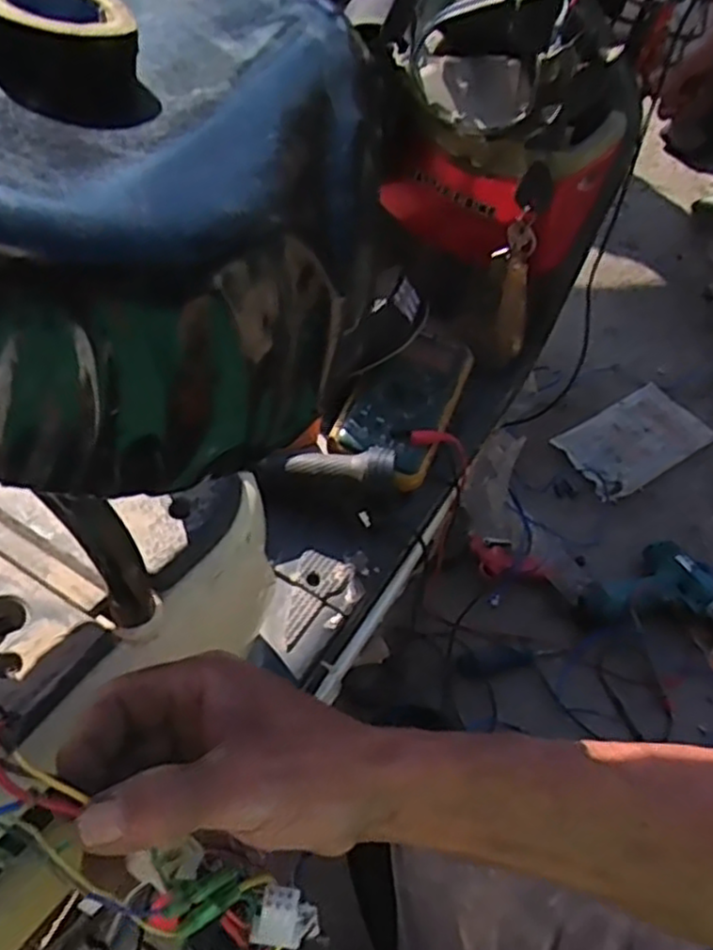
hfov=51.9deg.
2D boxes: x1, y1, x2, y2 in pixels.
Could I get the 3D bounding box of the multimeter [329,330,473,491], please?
[{"bbox_3d":[0.052,-0.073,0.689,0.094,0.031,0.184,26,53,12],"label":"multimeter"}]

